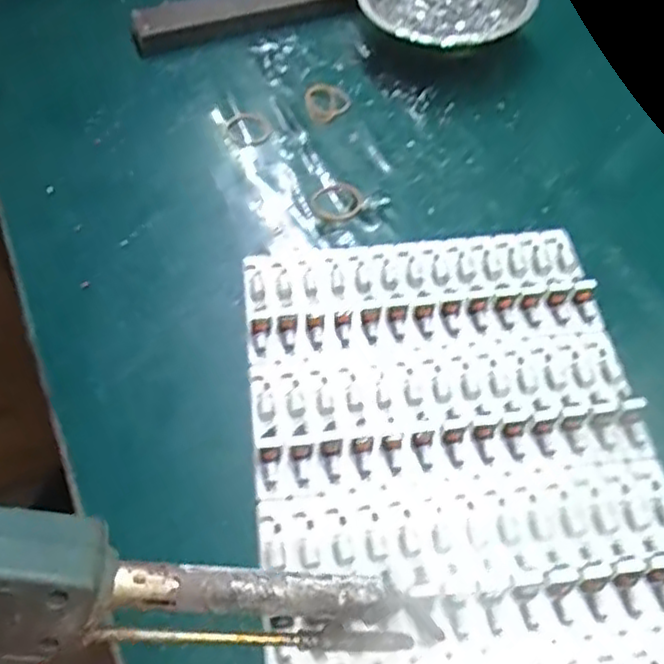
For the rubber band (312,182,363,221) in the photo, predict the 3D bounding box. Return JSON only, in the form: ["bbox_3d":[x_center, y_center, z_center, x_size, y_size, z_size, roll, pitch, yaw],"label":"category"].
[{"bbox_3d":[0.003,-0.083,0.437,0.033,0.004,0.033,0,56,1],"label":"rubber band"}]

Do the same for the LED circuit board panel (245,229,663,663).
[{"bbox_3d":[0.064,0.071,0.326,0.191,0.015,0.294,-5,56,-3],"label":"LED circuit board panel"}]

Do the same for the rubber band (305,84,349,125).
[{"bbox_3d":[-0.003,-0.163,0.491,0.031,0.004,0.046,-7,57,-4],"label":"rubber band"}]

